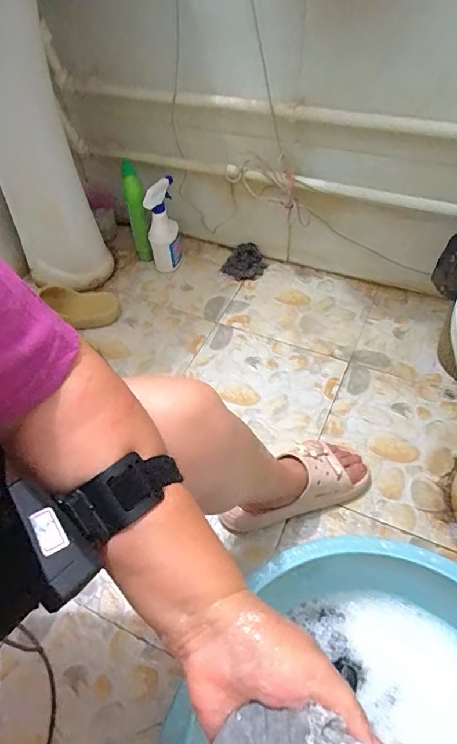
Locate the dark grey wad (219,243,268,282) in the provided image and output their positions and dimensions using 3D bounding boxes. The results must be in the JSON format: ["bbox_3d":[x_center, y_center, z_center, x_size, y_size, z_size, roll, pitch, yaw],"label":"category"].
[{"bbox_3d":[0.039,-0.273,1.141,0.104,0.034,0.116,19,54,19],"label":"dark grey wad"}]

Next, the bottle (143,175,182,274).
[{"bbox_3d":[-0.154,-0.334,1.065,0.074,0.231,0.067,-11,51,-5],"label":"bottle"}]

